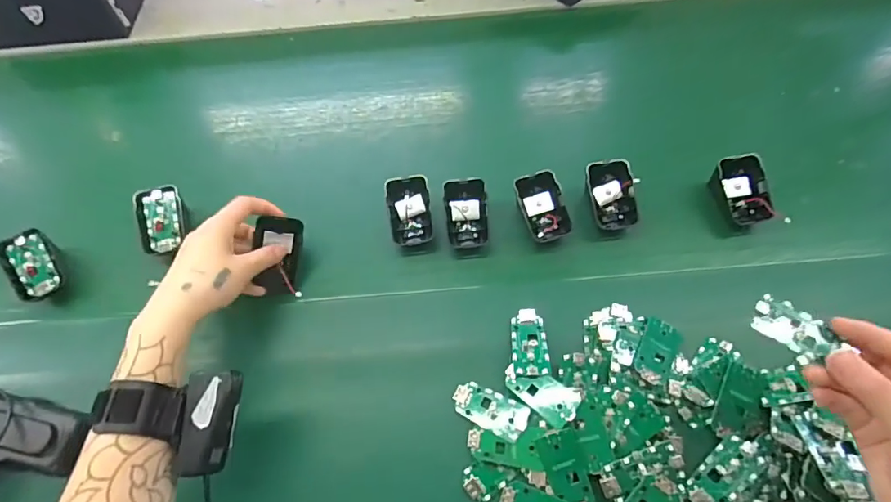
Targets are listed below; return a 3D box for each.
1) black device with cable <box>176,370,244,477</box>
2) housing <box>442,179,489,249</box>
[{"bbox_3d":[-0.167,0.121,0.342,0.033,0.021,0.068,2,75,4],"label":"black device with cable"},{"bbox_3d":[0.020,-0.038,0.487,0.040,0.025,0.069,-5,90,-6],"label":"housing"}]

